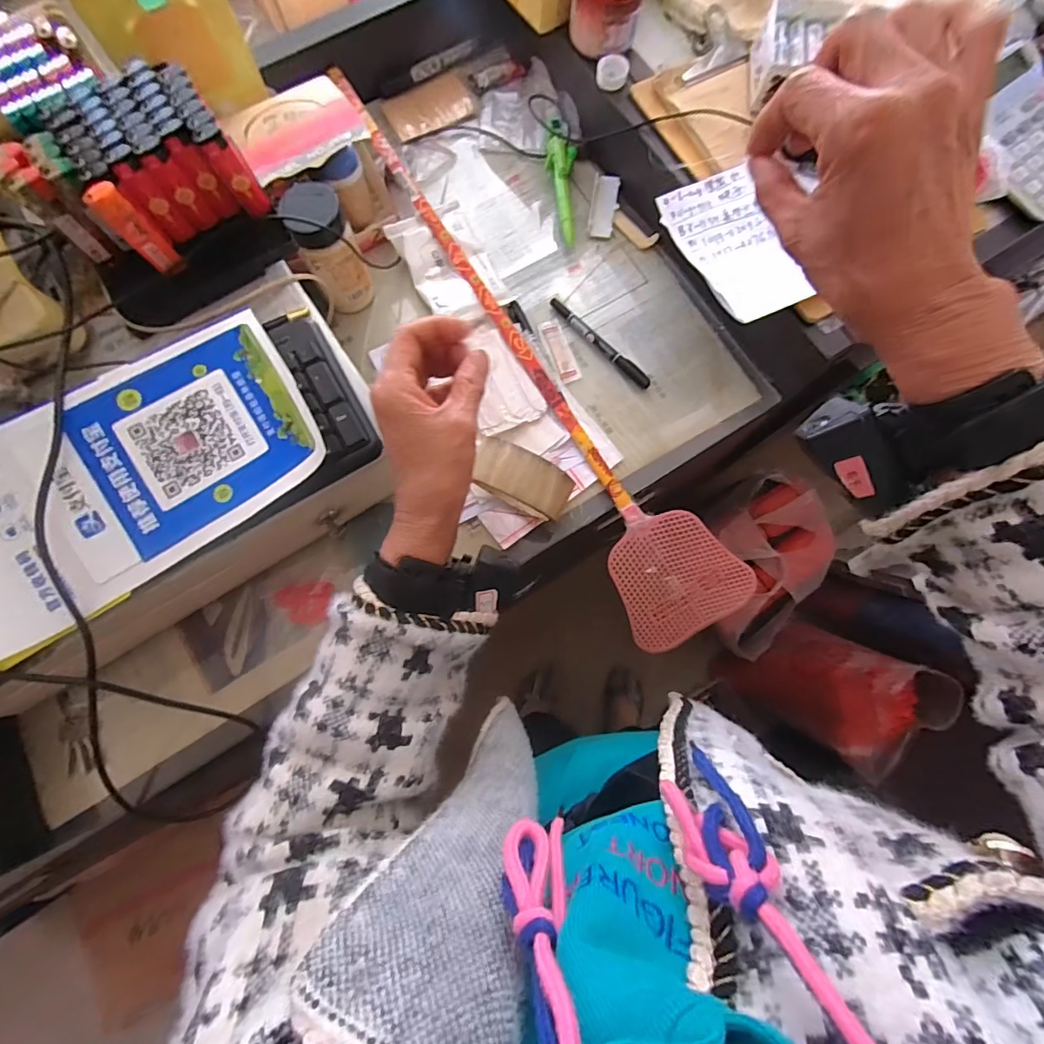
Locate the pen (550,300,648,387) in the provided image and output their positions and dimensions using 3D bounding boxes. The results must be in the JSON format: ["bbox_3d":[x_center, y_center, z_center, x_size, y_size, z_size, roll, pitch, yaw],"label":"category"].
[{"bbox_3d":[0.082,-0.189,0.531,0.137,0.011,0.012,44,79,9],"label":"pen"}]

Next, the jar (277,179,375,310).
[{"bbox_3d":[-0.180,-0.256,0.475,0.051,0.113,0.050,0,76,-1],"label":"jar"}]

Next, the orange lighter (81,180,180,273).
[{"bbox_3d":[-0.278,-0.211,0.363,0.011,0.068,0.023,35,77,7],"label":"orange lighter"}]

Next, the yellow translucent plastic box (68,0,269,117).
[{"bbox_3d":[-0.310,-0.425,0.446,0.117,0.123,0.017,-34,79,-9],"label":"yellow translucent plastic box"}]

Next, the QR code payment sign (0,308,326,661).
[{"bbox_3d":[-0.279,-0.038,0.354,0.255,0.026,0.141,-33,87,-9],"label":"QR code payment sign"}]

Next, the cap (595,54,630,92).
[{"bbox_3d":[0.092,-0.458,0.510,0.032,0.014,0.032,0,76,-1],"label":"cap"}]

